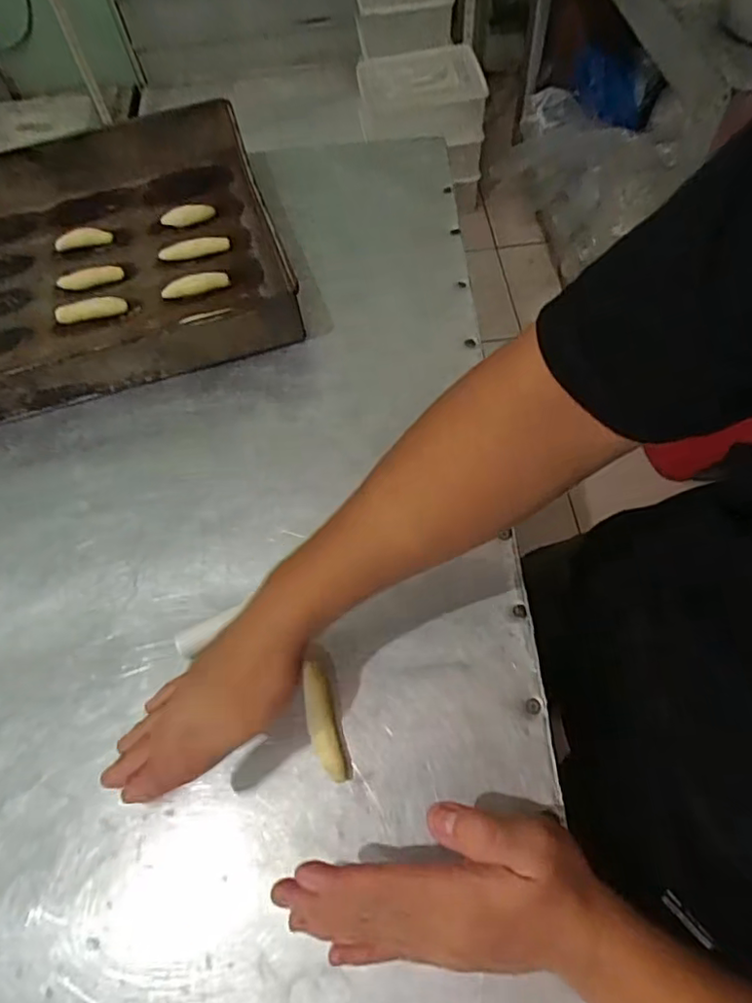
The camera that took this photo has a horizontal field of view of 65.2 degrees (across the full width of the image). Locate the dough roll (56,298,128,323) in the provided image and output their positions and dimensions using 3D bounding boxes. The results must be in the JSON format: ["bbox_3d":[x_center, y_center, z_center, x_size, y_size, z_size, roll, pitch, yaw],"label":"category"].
[{"bbox_3d":[-0.290,-0.196,0.596,0.071,0.014,0.019,-12,61,-5],"label":"dough roll"}]

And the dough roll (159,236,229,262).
[{"bbox_3d":[-0.199,-0.278,0.642,0.077,0.009,0.016,-11,60,-4],"label":"dough roll"}]

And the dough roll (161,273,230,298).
[{"bbox_3d":[-0.189,-0.227,0.614,0.069,0.011,0.020,-14,61,-5],"label":"dough roll"}]

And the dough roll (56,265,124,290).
[{"bbox_3d":[-0.303,-0.238,0.623,0.066,0.012,0.019,-20,61,-9],"label":"dough roll"}]

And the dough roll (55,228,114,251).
[{"bbox_3d":[-0.327,-0.295,0.657,0.061,0.014,0.019,-12,60,-4],"label":"dough roll"}]

